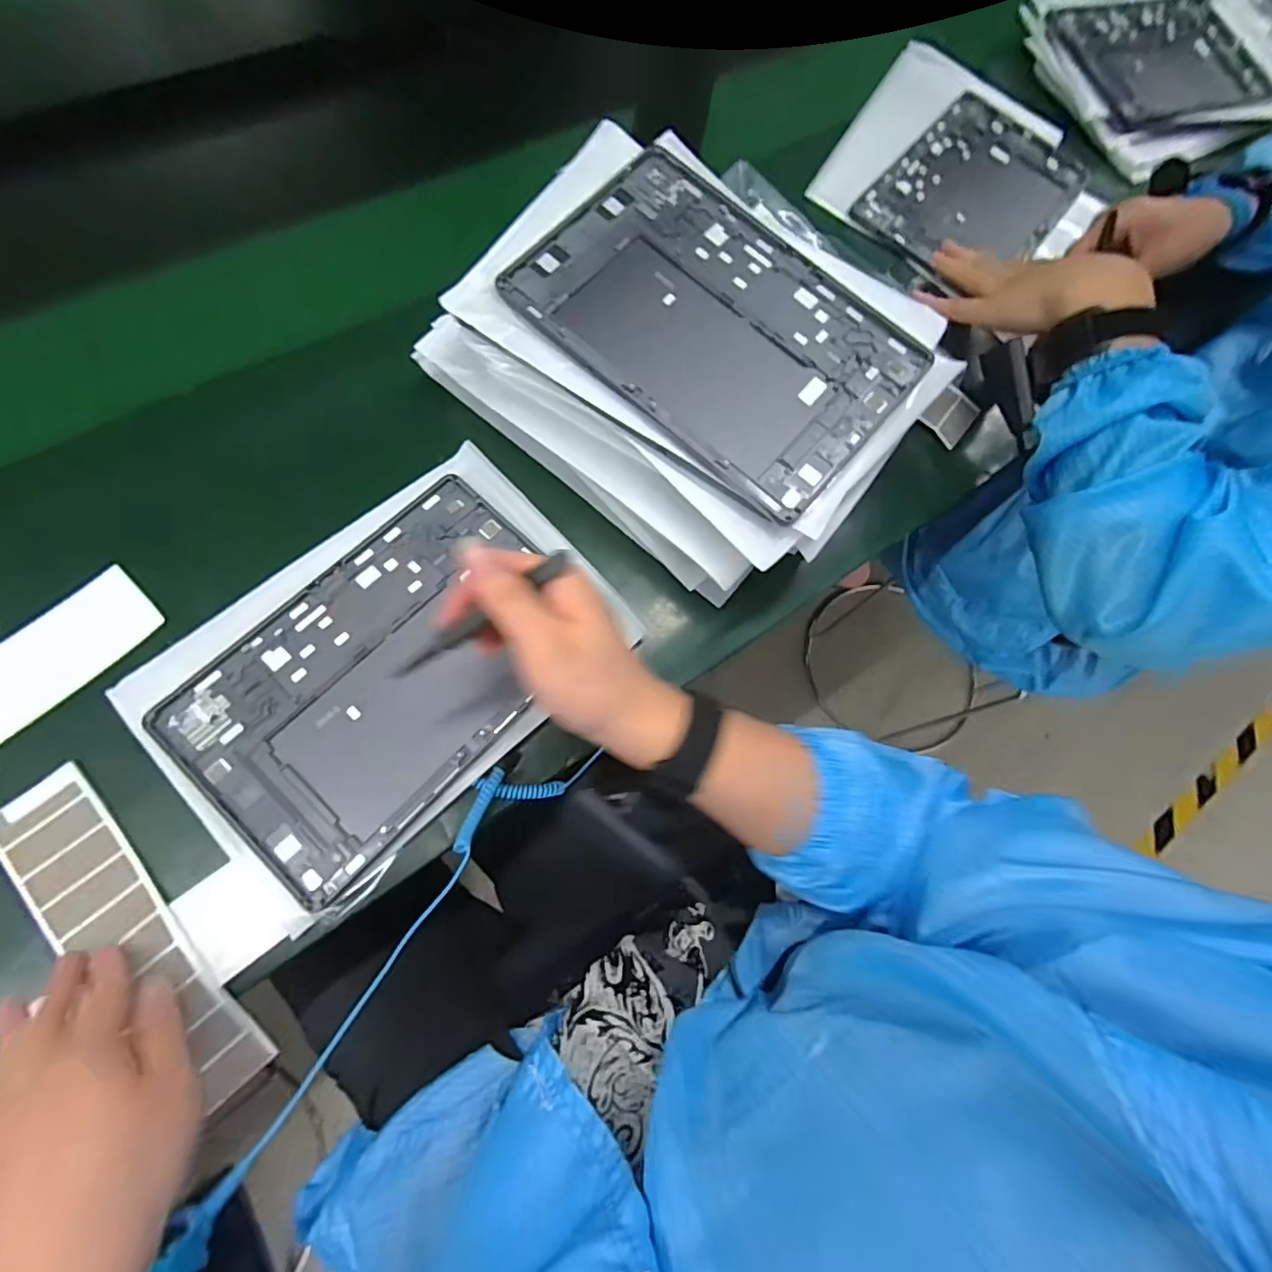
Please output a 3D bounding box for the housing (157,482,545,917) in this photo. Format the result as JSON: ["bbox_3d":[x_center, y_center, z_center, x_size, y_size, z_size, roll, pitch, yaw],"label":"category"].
[{"bbox_3d":[-0.164,0.021,0.376,0.166,0.009,0.254,41,72,7],"label":"housing"}]

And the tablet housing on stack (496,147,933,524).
[{"bbox_3d":[0.054,-0.210,0.384,0.256,0.006,0.170,40,78,5],"label":"tablet housing on stack"}]

